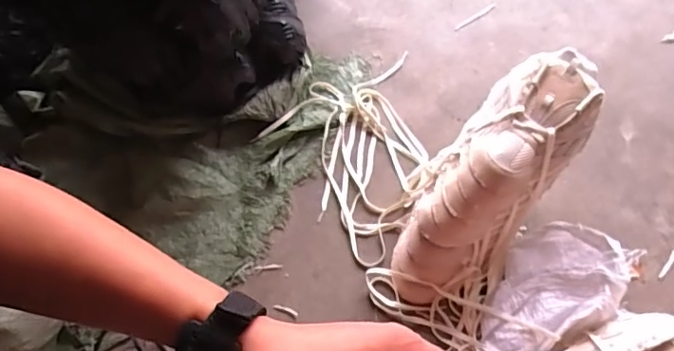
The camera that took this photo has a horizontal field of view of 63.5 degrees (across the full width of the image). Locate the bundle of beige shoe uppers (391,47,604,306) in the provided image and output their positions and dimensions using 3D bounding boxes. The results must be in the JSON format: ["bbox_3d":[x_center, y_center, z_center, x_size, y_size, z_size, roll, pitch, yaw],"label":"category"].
[{"bbox_3d":[0.220,-0.005,0.778,0.151,0.124,0.380,38,107,16],"label":"bundle of beige shoe uppers"}]

